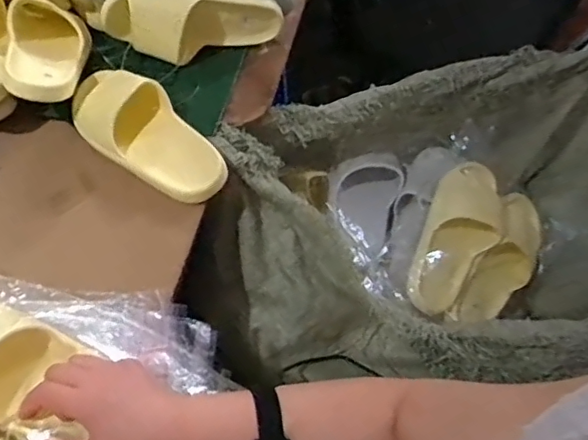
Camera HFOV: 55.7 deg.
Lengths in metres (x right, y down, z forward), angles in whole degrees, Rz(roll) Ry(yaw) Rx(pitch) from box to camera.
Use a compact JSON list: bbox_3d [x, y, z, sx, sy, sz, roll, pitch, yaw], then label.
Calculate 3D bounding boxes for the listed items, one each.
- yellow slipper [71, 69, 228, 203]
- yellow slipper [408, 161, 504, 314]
[{"bbox_3d":[-0.196,-0.118,0.711,0.261,0.063,0.100,34,64,22],"label":"yellow slipper"},{"bbox_3d":[0.252,0.022,0.869,0.116,0.073,0.262,29,66,-8],"label":"yellow slipper"}]

